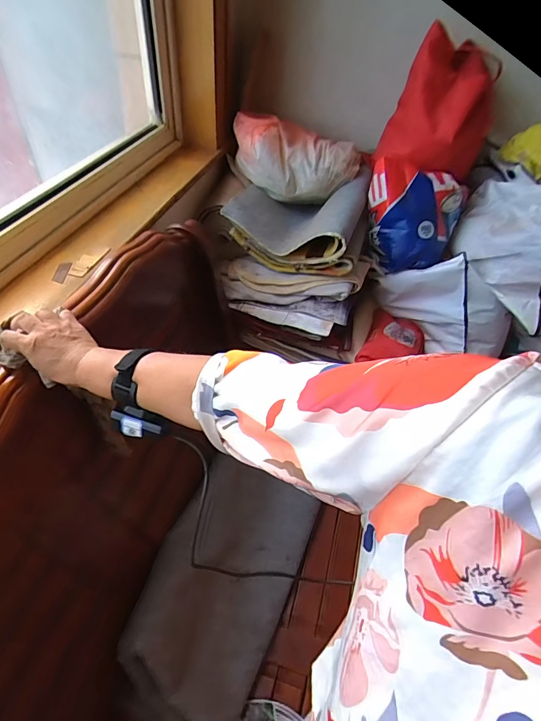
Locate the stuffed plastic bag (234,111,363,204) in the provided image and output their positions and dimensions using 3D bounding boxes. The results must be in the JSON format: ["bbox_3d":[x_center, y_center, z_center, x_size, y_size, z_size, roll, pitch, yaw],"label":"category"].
[{"bbox_3d":[0.069,-0.521,1.045,0.334,0.157,0.141,9,47,2],"label":"stuffed plastic bag"}]

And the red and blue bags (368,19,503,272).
[{"bbox_3d":[0.392,-0.487,1.010,0.248,0.527,0.264,15,6,8],"label":"red and blue bags"}]

